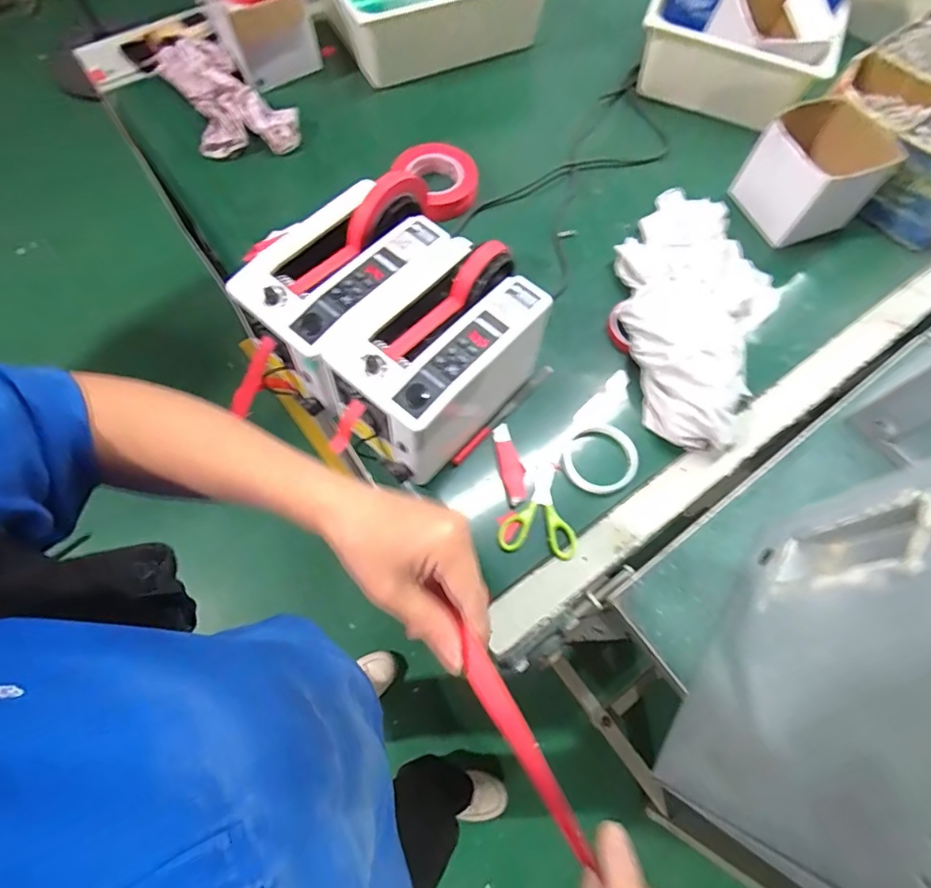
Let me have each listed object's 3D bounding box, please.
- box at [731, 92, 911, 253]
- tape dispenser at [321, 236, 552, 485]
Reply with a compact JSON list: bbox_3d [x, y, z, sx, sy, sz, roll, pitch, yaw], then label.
[{"bbox_3d":[0.480,-0.386,0.745,0.134,0.119,0.142,-22,70,-11],"label":"box"},{"bbox_3d":[-0.029,-0.088,0.585,0.146,0.151,0.240,36,71,12],"label":"tape dispenser"}]

